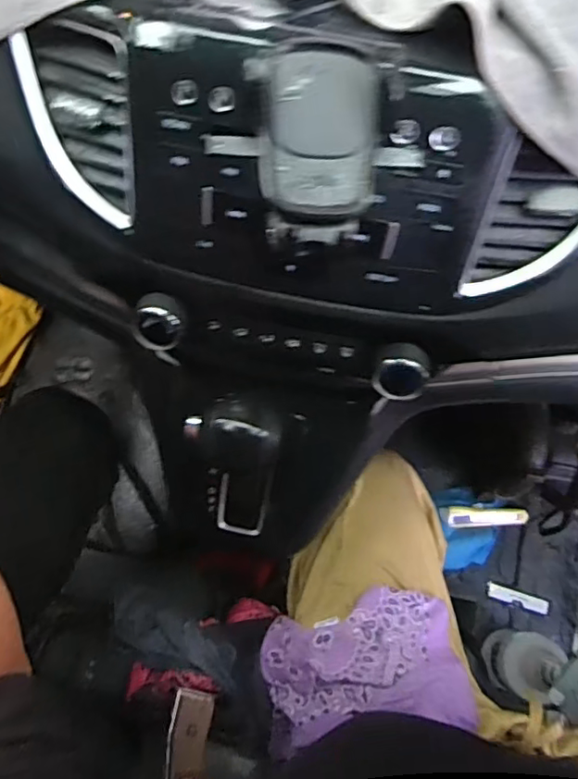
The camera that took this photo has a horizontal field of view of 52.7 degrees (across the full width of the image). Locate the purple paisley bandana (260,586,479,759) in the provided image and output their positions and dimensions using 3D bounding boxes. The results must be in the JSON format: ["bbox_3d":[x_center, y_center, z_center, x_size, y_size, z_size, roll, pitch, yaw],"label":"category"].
[{"bbox_3d":[0.074,0.279,0.592,0.195,0.108,0.128,-8,70,-3],"label":"purple paisley bandana"}]

